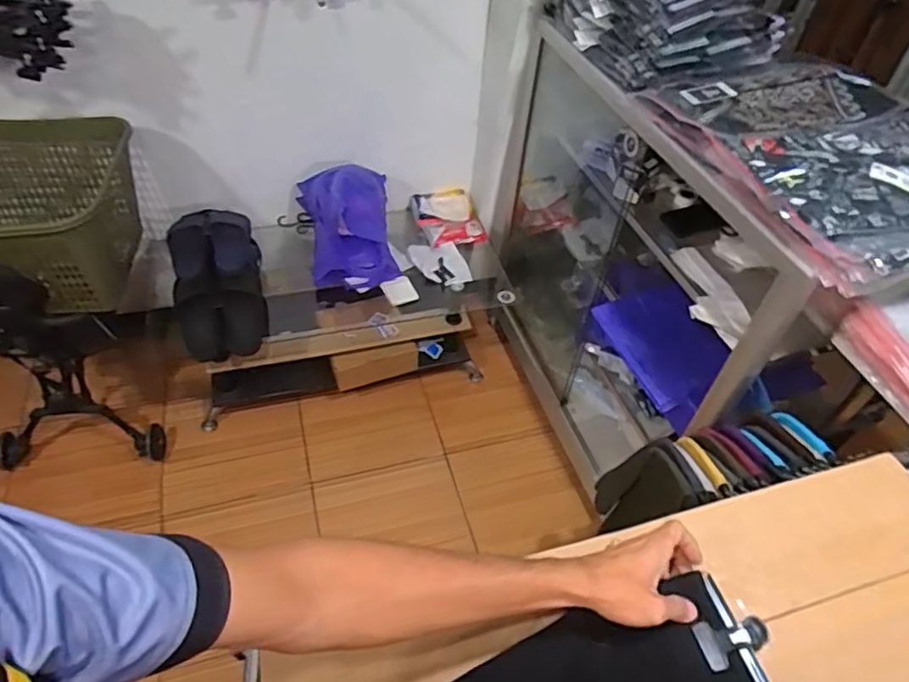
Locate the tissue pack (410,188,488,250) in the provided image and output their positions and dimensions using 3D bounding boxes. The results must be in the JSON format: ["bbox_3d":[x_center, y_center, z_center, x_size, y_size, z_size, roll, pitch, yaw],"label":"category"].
[{"bbox_3d":[-0.017,-0.388,1.942,0.191,0.064,0.230,-15,50,-17],"label":"tissue pack"}]

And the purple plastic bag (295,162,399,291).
[{"bbox_3d":[-0.303,-0.339,1.730,0.238,0.293,0.326,-8,48,-10],"label":"purple plastic bag"}]

